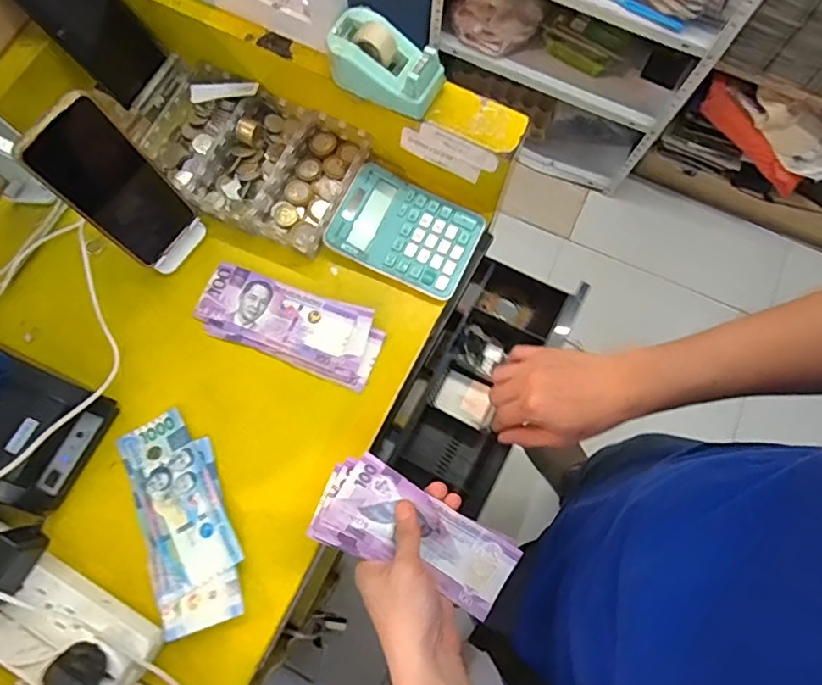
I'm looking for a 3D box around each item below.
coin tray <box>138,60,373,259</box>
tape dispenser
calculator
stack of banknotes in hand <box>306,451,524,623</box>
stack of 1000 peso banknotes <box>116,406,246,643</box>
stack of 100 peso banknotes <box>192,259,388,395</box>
[{"bbox_3d":[-0.167,-0.195,0.583,0.214,0.034,0.145,26,76,5],"label":"coin tray"},{"bbox_3d":[-0.022,-0.251,0.496,0.102,0.038,0.056,25,76,5],"label":"tape dispenser"},{"bbox_3d":[-0.005,-0.117,0.573,0.144,0.016,0.102,25,76,5],"label":"calculator"},{"bbox_3d":[0.006,0.162,0.465,0.171,0.012,0.074,28,76,-2],"label":"stack of banknotes in hand"},{"bbox_3d":[-0.207,0.159,0.503,0.078,0.011,0.192,-24,69,-6],"label":"stack of 1000 peso banknotes"},{"bbox_3d":[-0.124,-0.020,0.557,0.188,0.012,0.075,21,76,4],"label":"stack of 100 peso banknotes"}]

